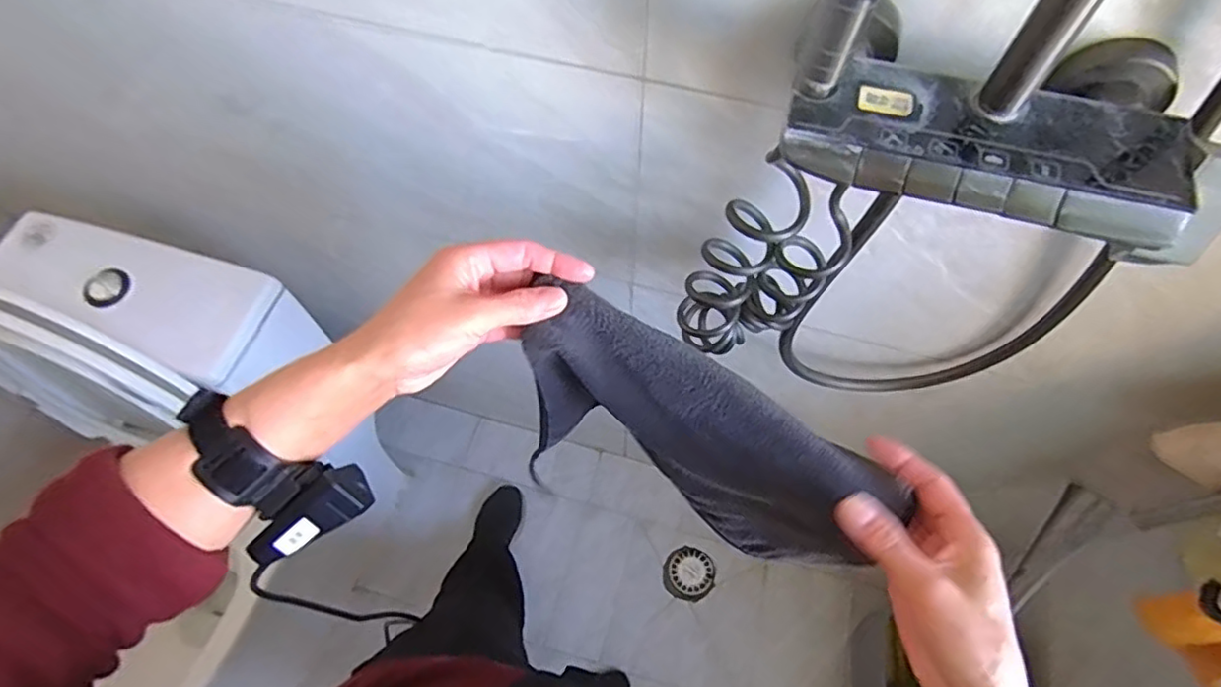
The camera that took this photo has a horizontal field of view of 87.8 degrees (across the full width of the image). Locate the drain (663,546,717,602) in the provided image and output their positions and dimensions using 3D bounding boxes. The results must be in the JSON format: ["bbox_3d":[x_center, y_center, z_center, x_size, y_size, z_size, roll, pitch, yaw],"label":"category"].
[{"bbox_3d":[0.166,0.487,1.341,0.105,0.009,0.106,0,66,0],"label":"drain"}]

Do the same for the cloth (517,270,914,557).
[{"bbox_3d":[0.065,0.077,0.471,0.255,0.198,0.086,18,67,8],"label":"cloth"}]

